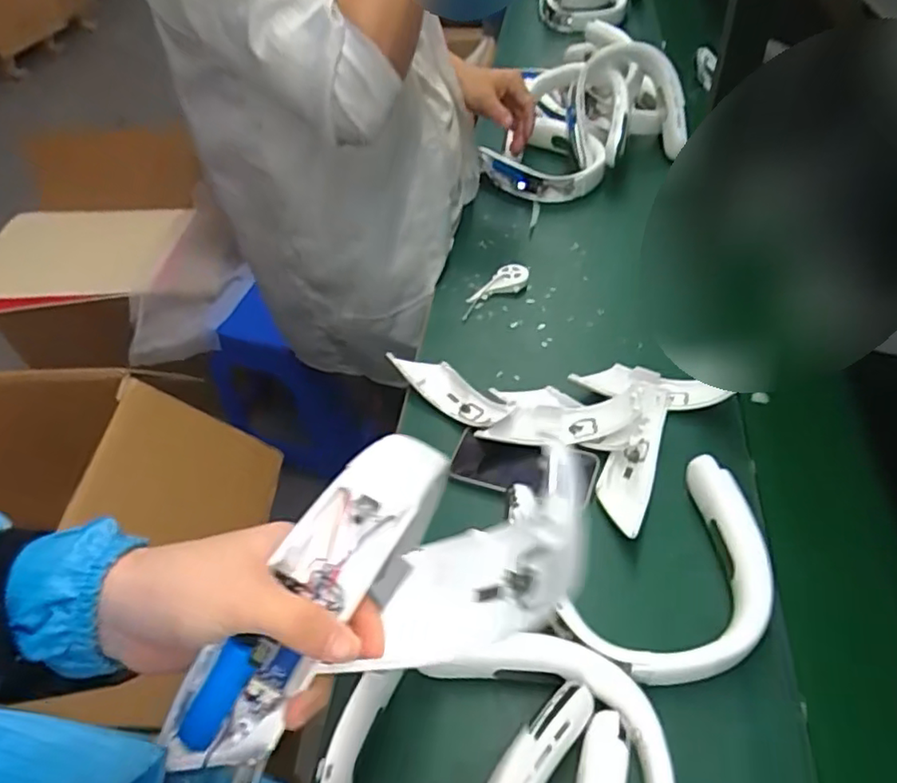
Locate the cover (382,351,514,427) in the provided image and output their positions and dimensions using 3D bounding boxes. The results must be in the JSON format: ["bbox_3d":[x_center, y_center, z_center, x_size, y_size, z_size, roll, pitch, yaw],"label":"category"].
[{"bbox_3d":[0.002,-0.003,0.746,0.050,0.032,0.174,-37,54,-25],"label":"cover"}]

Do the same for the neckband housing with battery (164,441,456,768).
[{"bbox_3d":[-0.074,0.107,0.301,0.050,0.041,0.191,32,83,30],"label":"neckband housing with battery"}]

